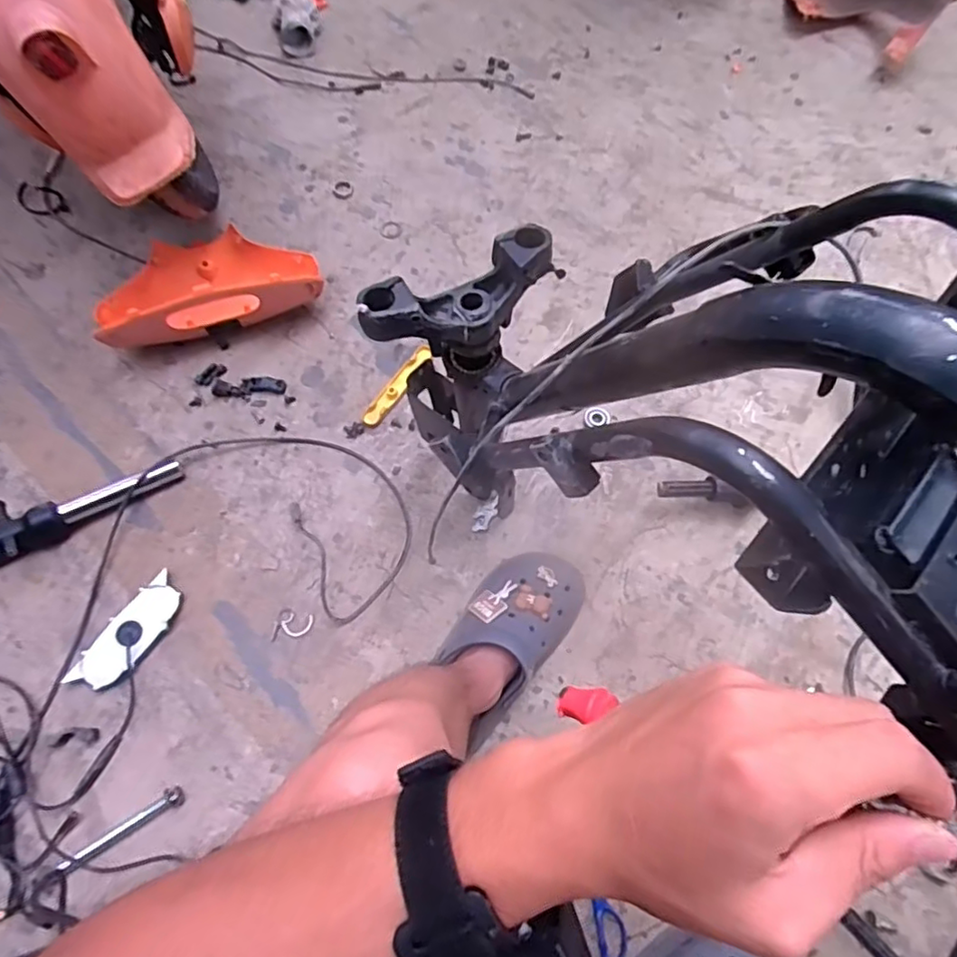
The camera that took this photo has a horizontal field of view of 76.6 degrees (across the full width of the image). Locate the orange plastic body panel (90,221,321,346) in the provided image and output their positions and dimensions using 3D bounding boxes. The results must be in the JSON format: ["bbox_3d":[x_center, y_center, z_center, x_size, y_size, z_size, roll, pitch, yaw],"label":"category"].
[{"bbox_3d":[-0.397,-0.286,0.873,0.288,0.090,0.150,-19,70,-9],"label":"orange plastic body panel"}]

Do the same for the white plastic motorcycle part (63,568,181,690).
[{"bbox_3d":[-0.412,0.184,0.718,0.055,0.021,0.140,30,70,10],"label":"white plastic motorcycle part"}]

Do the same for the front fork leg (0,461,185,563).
[{"bbox_3d":[-0.555,0.055,0.747,0.361,0.063,0.081,-21,71,-10],"label":"front fork leg"}]

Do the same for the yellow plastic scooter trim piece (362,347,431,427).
[{"bbox_3d":[-0.119,-0.132,0.886,0.028,0.009,0.144,30,70,10],"label":"yellow plastic scooter trim piece"}]

